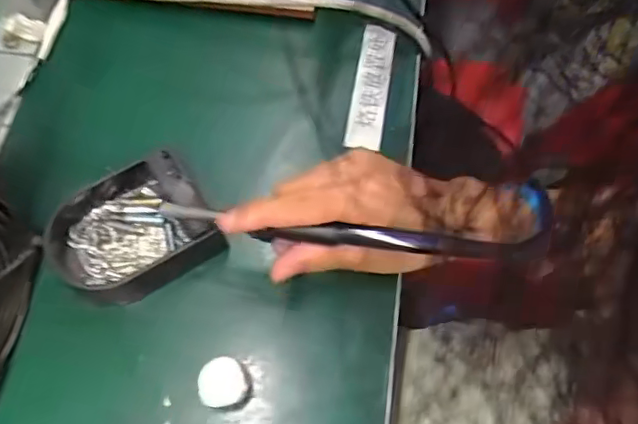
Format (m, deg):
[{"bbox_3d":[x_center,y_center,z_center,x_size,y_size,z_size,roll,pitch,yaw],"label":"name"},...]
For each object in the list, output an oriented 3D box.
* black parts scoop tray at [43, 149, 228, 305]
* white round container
[{"bbox_3d":[-0.126,0.013,0.389,0.101,0.031,0.085,-26,69,-12],"label":"black parts scoop tray"},{"bbox_3d":[-0.056,0.103,0.346,0.029,0.026,0.028,1,67,-2],"label":"white round container"}]

